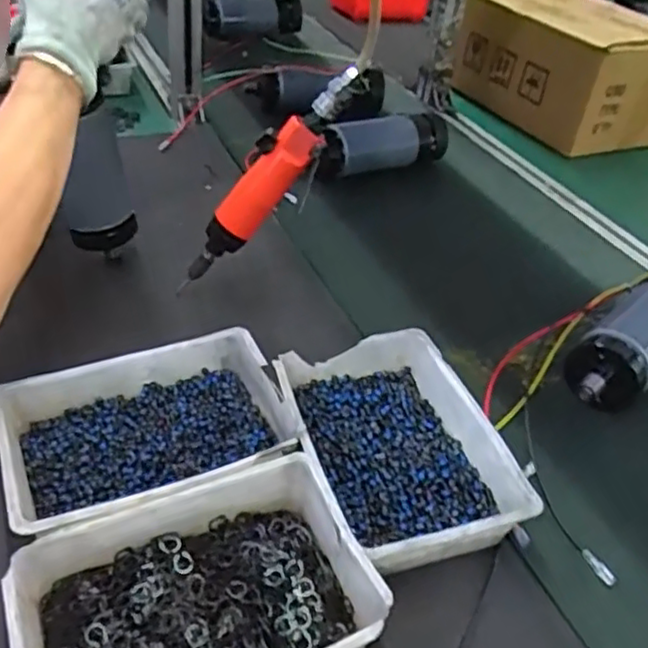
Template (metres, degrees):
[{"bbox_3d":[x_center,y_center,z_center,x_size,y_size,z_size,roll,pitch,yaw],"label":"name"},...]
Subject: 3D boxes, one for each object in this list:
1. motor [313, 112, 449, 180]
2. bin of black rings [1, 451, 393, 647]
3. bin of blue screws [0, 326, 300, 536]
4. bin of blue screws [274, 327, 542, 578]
[{"bbox_3d":[0.079,-0.252,0.977,0.215,0.067,0.065,-12,42,-22],"label":"motor"},{"bbox_3d":[-0.075,0.168,0.415,0.200,0.048,0.142,-13,43,-23],"label":"bin of black rings"},{"bbox_3d":[-0.131,0.081,0.519,0.202,0.047,0.144,-13,43,-23],"label":"bin of blue screws"},{"bbox_3d":[0.054,0.086,0.533,0.146,0.043,0.205,-6,42,-16],"label":"bin of blue screws"}]

